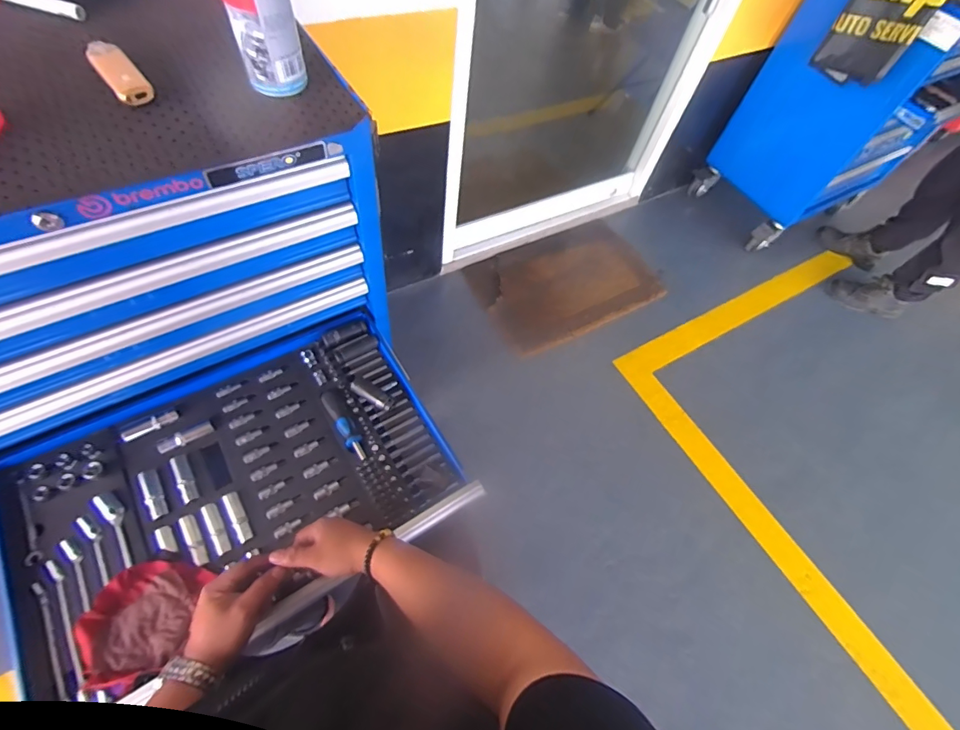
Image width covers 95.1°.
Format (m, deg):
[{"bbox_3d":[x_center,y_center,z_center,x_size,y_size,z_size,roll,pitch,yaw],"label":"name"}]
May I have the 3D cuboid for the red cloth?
[{"bbox_3d":[-0.453,0.337,0.581,0.138,0.023,0.140,9,65,1],"label":"red cloth"}]

